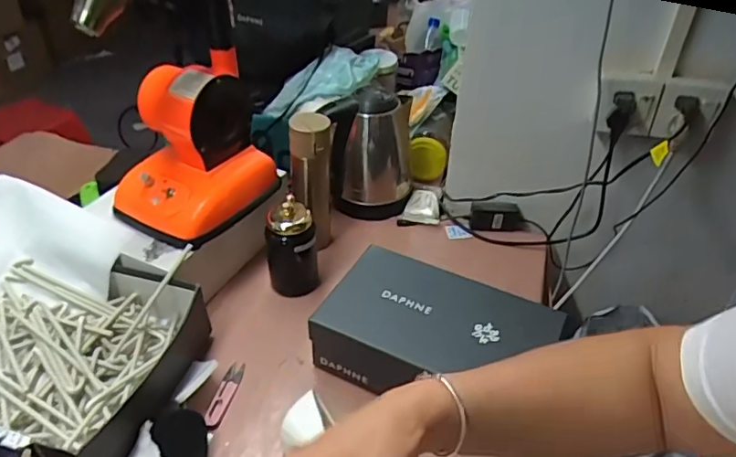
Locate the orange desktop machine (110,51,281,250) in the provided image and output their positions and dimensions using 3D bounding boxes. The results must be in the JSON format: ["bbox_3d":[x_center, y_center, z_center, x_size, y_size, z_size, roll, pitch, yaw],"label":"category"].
[{"bbox_3d":[-0.264,-0.122,0.823,0.167,0.199,0.202,21,42,22],"label":"orange desktop machine"}]

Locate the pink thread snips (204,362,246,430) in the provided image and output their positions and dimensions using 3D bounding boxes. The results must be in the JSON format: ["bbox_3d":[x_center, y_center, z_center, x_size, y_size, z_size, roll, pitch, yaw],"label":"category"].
[{"bbox_3d":[-0.192,0.224,0.739,0.023,0.015,0.105,7,38,6],"label":"pink thread snips"}]

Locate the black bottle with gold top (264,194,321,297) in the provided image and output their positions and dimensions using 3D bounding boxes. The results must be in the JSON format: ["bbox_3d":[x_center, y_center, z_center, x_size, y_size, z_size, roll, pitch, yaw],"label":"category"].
[{"bbox_3d":[-0.120,0.031,0.877,0.079,0.176,0.084,-5,39,-9],"label":"black bottle with gold top"}]

